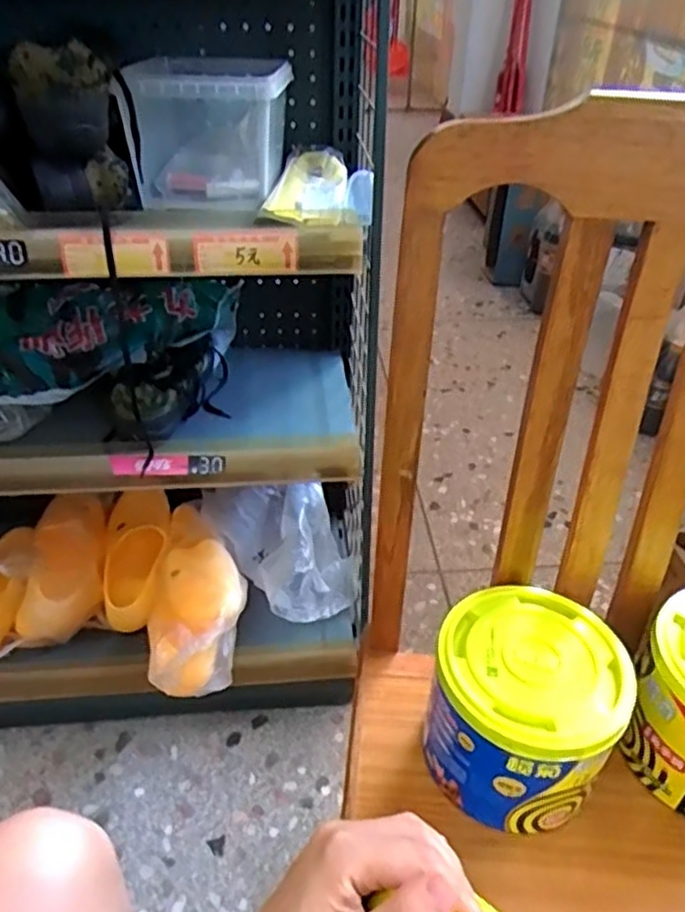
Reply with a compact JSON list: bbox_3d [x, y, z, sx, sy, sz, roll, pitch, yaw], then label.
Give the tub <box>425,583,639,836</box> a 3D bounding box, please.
[{"bbox_3d":[0.134,0.190,0.512,0.128,0.118,0.136,1,37,-1],"label":"tub"}]

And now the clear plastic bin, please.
[{"bbox_3d":[-0.147,-0.363,0.751,0.167,0.128,0.228,2,37,1],"label":"clear plastic bin"}]

